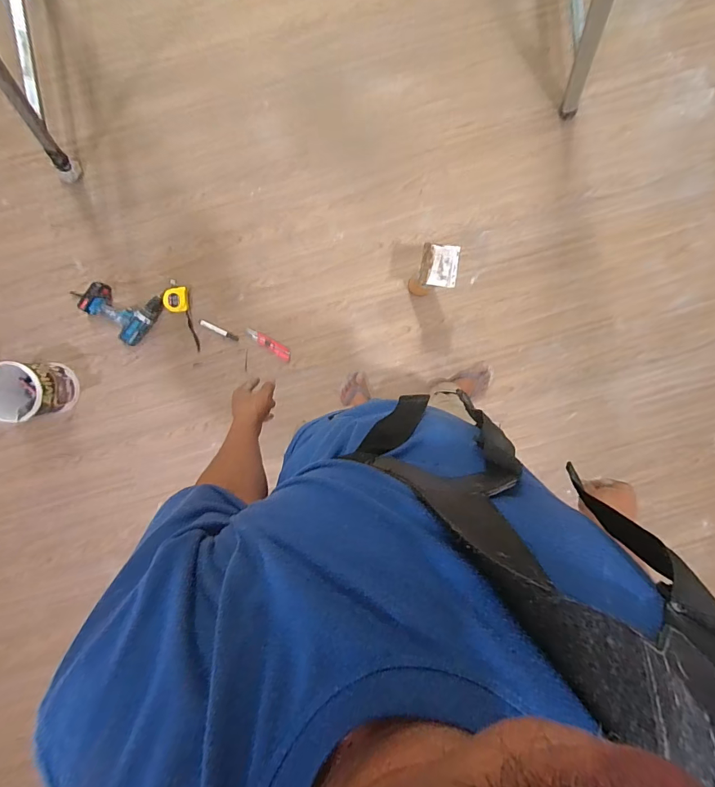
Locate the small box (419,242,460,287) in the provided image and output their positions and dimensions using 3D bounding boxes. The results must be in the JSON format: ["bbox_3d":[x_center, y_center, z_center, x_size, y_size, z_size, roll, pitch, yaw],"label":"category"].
[{"bbox_3d":[0.219,-0.341,1.045,0.098,0.031,0.105,4,95,-1],"label":"small box"}]

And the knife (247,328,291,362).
[{"bbox_3d":[-0.298,-0.169,1.335,0.166,0.018,0.045,34,94,-4],"label":"knife"}]

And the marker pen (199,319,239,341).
[{"bbox_3d":[-0.469,-0.213,1.330,0.136,0.019,0.019,26,94,-3],"label":"marker pen"}]

